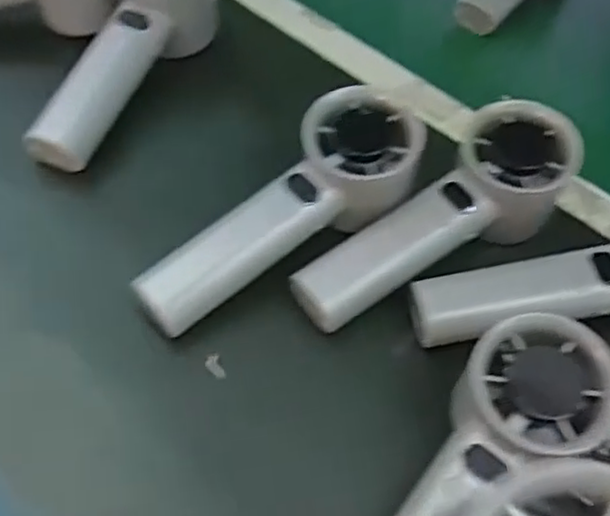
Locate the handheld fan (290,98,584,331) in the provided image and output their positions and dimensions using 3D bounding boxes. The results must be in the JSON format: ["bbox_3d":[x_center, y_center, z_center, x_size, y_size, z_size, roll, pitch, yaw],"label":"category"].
[{"bbox_3d":[0.068,-0.017,0.360,0.161,0.058,0.052,-34,58,-12],"label":"handheld fan"}]

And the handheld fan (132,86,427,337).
[{"bbox_3d":[-0.010,-0.021,0.347,0.158,0.052,0.045,-38,60,-13],"label":"handheld fan"}]

